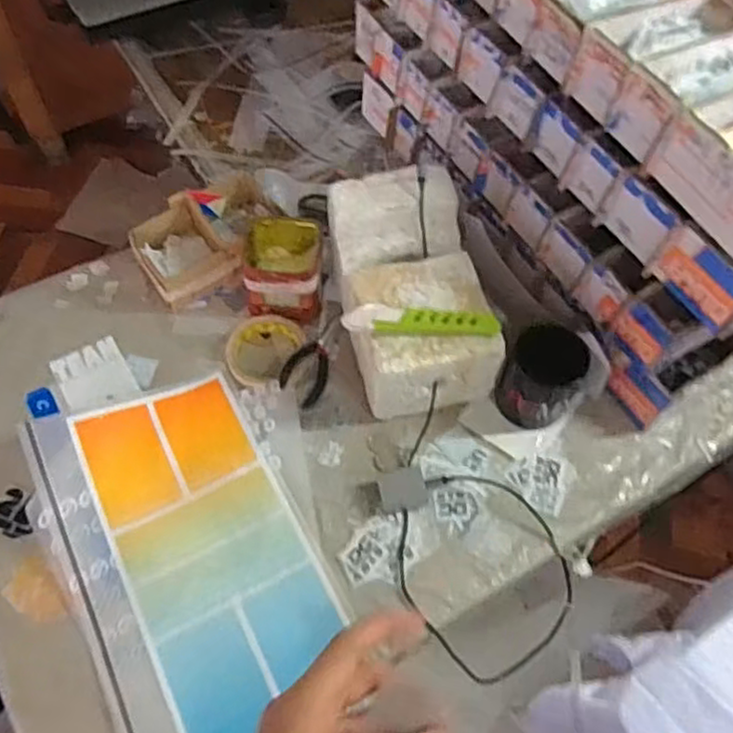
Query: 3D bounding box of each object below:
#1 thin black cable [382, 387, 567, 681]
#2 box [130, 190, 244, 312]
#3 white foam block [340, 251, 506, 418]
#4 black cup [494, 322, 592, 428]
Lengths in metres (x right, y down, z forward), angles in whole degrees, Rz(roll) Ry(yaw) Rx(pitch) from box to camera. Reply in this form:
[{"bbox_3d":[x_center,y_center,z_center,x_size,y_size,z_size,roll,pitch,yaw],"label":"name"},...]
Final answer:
[{"bbox_3d":[0.092,0.169,0.686,0.163,0.067,0.260,-33,66,-20],"label":"thin black cable"},{"bbox_3d":[-0.224,-0.141,0.844,0.107,0.063,0.112,-29,64,-19],"label":"box"},{"bbox_3d":[0.055,-0.030,0.760,0.149,0.117,0.142,-12,60,-10],"label":"white foam block"},{"bbox_3d":[0.188,0.012,0.739,0.081,0.117,0.069,28,61,14],"label":"black cup"}]

